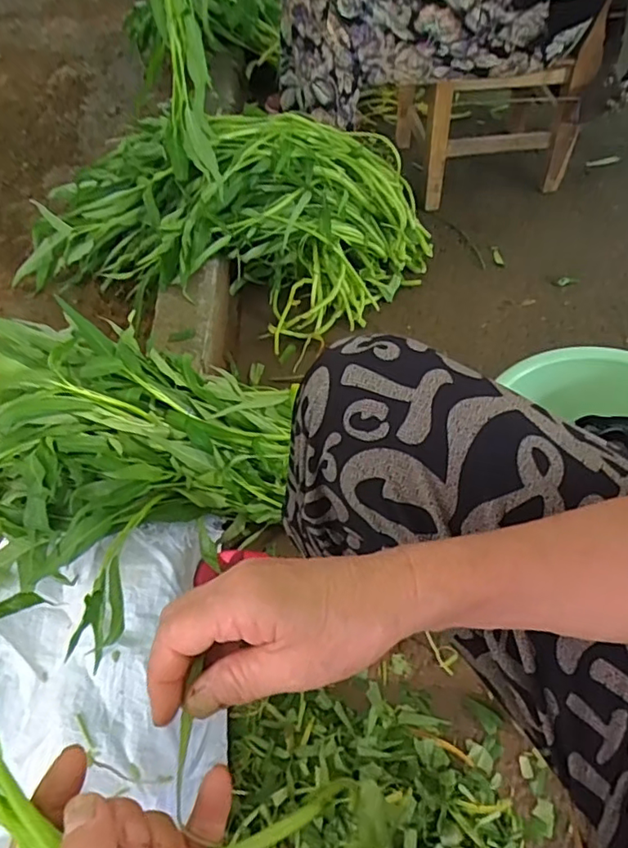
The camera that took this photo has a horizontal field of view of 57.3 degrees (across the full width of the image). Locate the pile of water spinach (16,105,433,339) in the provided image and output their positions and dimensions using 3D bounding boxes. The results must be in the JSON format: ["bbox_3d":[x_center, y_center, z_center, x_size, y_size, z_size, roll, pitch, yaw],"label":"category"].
[{"bbox_3d":[-0.180,-0.393,1.090,0.801,0.288,0.383,0,56,3],"label":"pile of water spinach"}]

